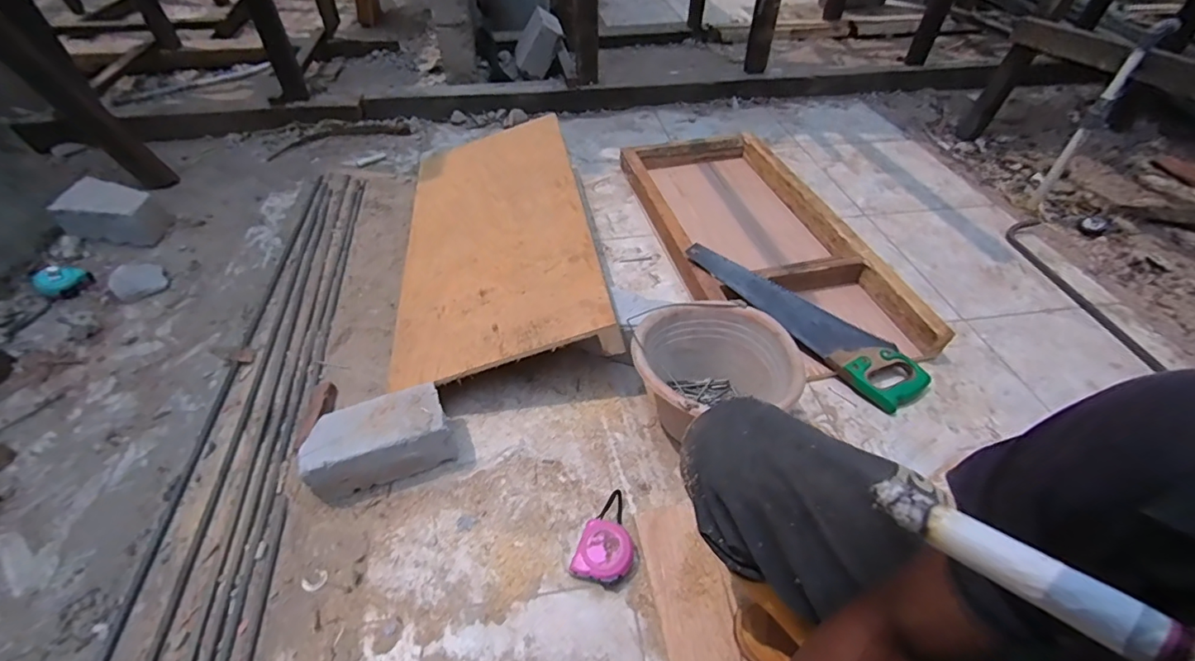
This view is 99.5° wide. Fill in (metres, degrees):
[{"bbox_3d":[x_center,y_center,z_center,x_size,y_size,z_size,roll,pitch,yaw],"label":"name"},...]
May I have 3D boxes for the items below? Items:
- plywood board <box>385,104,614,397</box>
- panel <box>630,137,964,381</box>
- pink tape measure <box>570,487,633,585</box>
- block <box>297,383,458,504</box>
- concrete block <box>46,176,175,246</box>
[{"bbox_3d":[-0.233,-0.236,1.112,0.412,0.019,0.816,-19,46,5],"label":"plywood board"},{"bbox_3d":[0.357,-0.234,1.214,0.406,0.082,0.858,-10,47,-10],"label":"panel"},{"bbox_3d":[0.018,0.295,0.728,0.077,0.048,0.133,11,47,11],"label":"pink tape measure"},{"bbox_3d":[-0.340,0.177,0.800,0.209,0.107,0.106,-15,48,-14],"label":"block"},{"bbox_3d":[-1.202,-0.299,1.261,0.196,0.105,0.134,2,46,2],"label":"concrete block"}]

